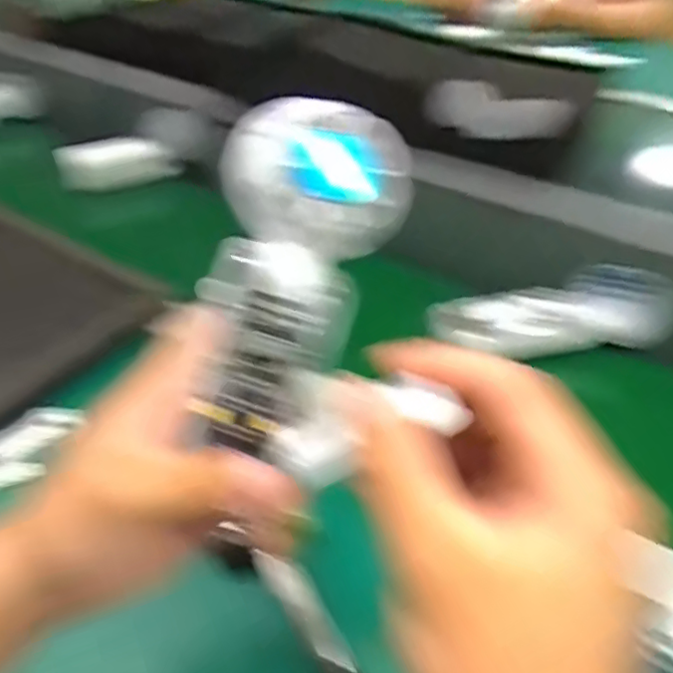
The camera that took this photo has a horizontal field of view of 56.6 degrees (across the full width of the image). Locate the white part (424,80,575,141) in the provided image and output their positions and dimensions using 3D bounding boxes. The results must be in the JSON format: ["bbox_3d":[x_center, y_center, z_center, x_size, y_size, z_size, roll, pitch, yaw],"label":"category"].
[{"bbox_3d":[0.230,-0.310,0.851,0.212,0.074,0.044,-8,41,-9],"label":"white part"}]

